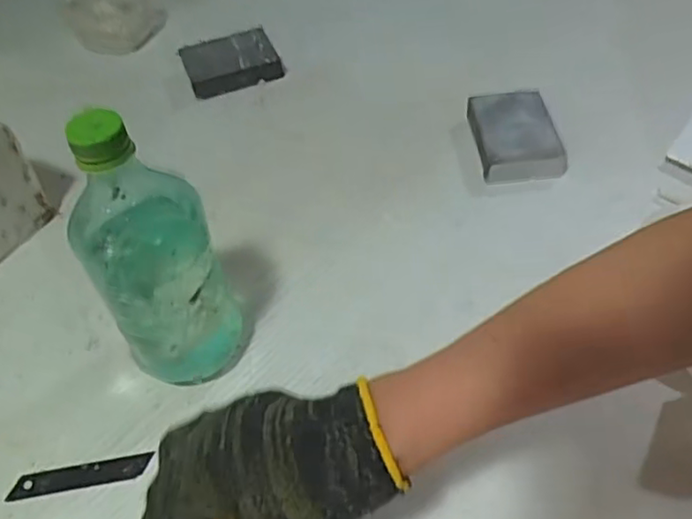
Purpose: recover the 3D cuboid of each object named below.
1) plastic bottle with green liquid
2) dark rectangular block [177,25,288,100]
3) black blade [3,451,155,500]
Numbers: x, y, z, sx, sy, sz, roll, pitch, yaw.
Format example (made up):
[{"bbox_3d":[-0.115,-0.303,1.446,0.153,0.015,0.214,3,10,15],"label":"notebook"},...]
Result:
[{"bbox_3d":[-0.116,0.002,0.416,0.072,0.207,0.078,-16,50,-8],"label":"plastic bottle with green liquid"},{"bbox_3d":[-0.128,-0.218,0.726,0.096,0.029,0.068,-19,50,-11],"label":"dark rectangular block"},{"bbox_3d":[-0.176,0.144,0.438,0.090,0.004,0.018,-9,42,-4],"label":"black blade"}]

